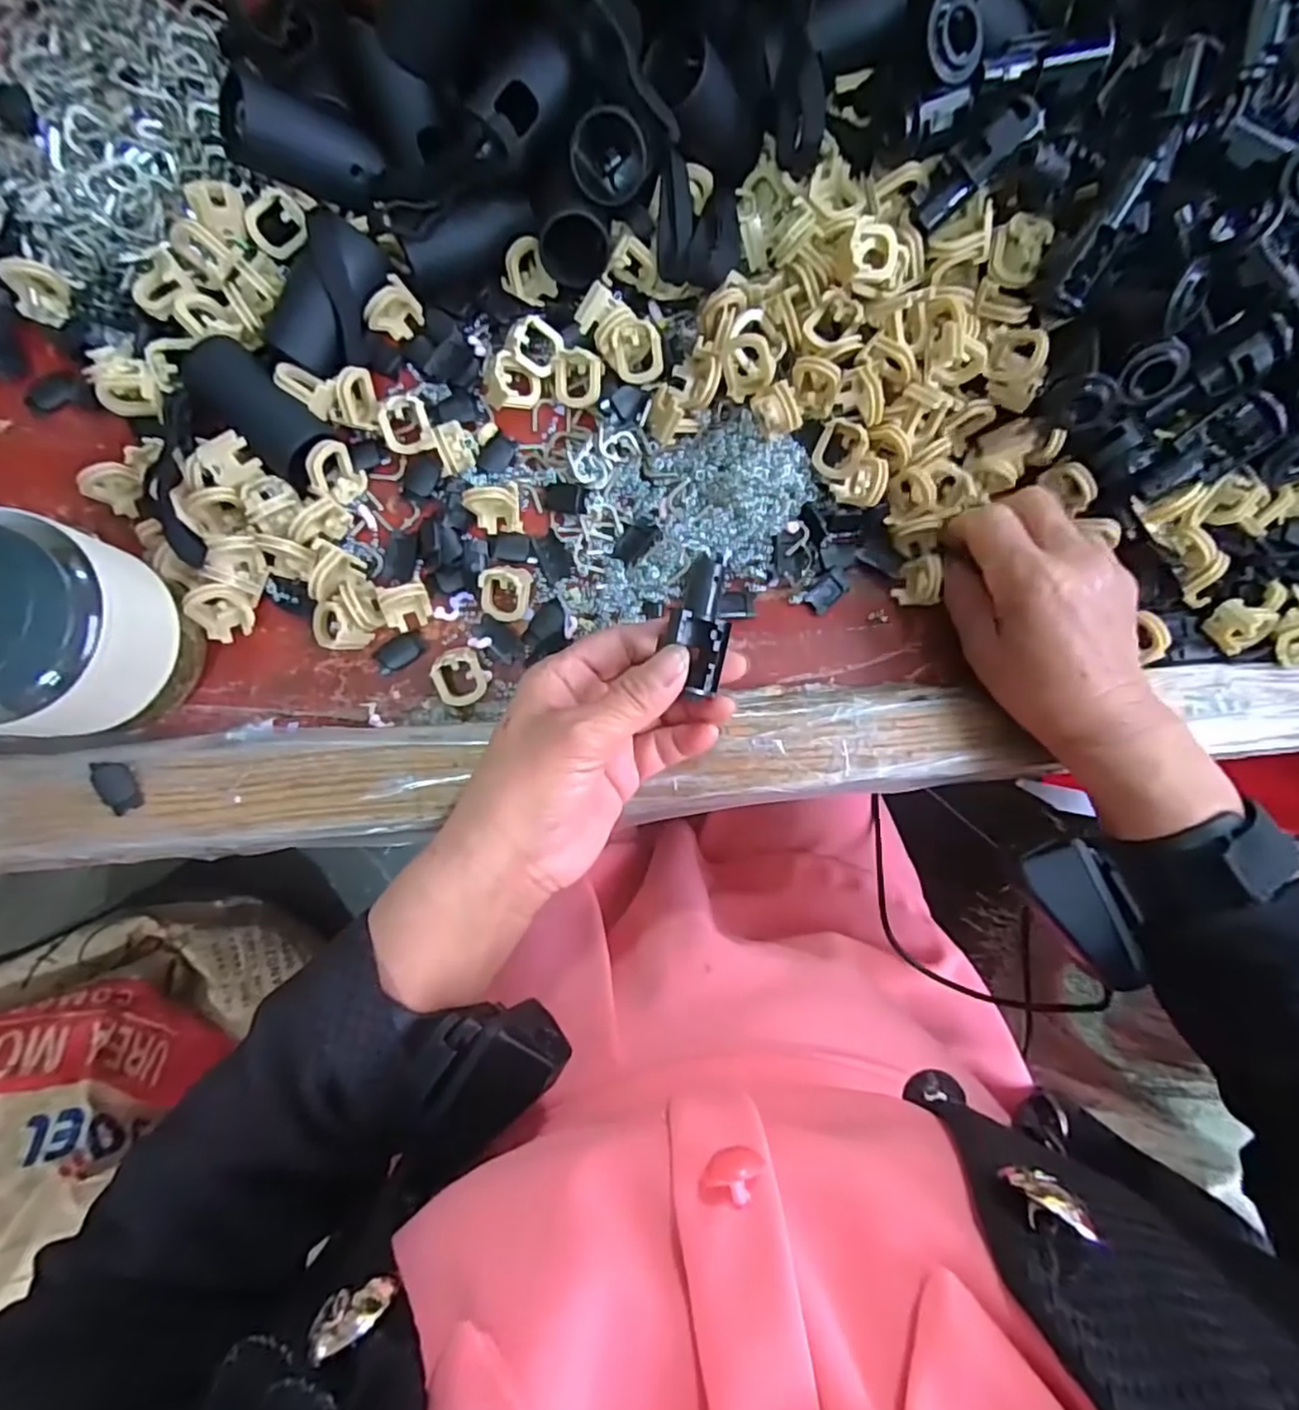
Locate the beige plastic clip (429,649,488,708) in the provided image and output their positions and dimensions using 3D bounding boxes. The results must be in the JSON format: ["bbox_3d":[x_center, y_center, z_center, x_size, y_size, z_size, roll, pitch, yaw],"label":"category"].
[{"bbox_3d":[-0.086,-0.012,0.299,0.021,0.014,0.024,-25,88,-4],"label":"beige plastic clip"}]

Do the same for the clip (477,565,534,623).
[{"bbox_3d":[-0.066,-0.053,0.305,0.022,0.015,0.026,8,128,-2],"label":"clip"}]

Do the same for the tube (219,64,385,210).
[{"bbox_3d":[-0.147,-0.237,0.280,0.060,0.026,0.024,-3,86,-44],"label":"tube"}]

